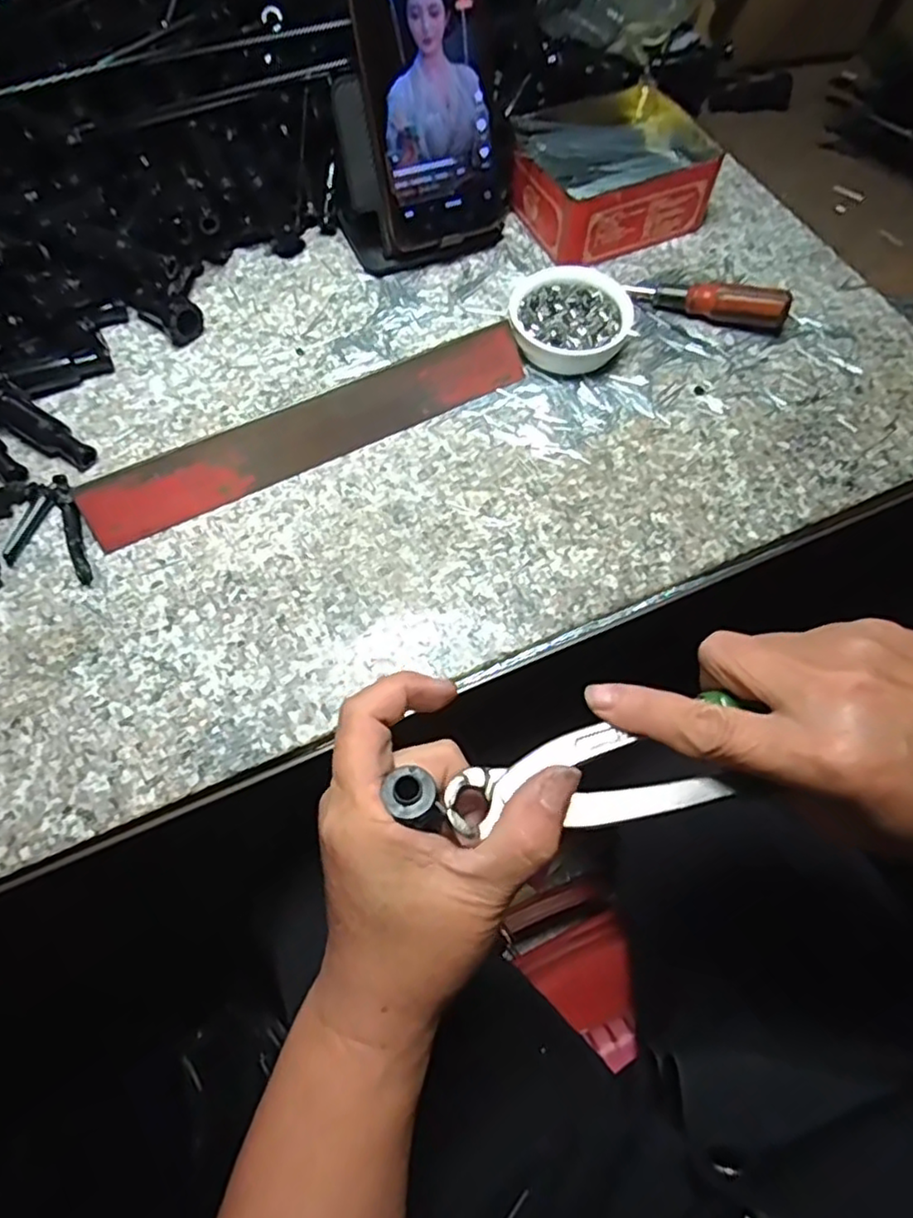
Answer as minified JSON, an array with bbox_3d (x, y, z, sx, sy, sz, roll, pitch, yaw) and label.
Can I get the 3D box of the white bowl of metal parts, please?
[{"bbox_3d":[0.068,-0.176,0.408,0.070,0.029,0.066,0,64,-1],"label":"white bowl of metal parts"}]

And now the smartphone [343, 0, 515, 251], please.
[{"bbox_3d":[-0.012,-0.313,0.389,0.092,0.164,0.014,-21,42,-9],"label":"smartphone"}]

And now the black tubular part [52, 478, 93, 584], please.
[{"bbox_3d":[-0.203,-0.043,0.351,0.009,0.008,0.066,-21,66,-11],"label":"black tubular part"}]

